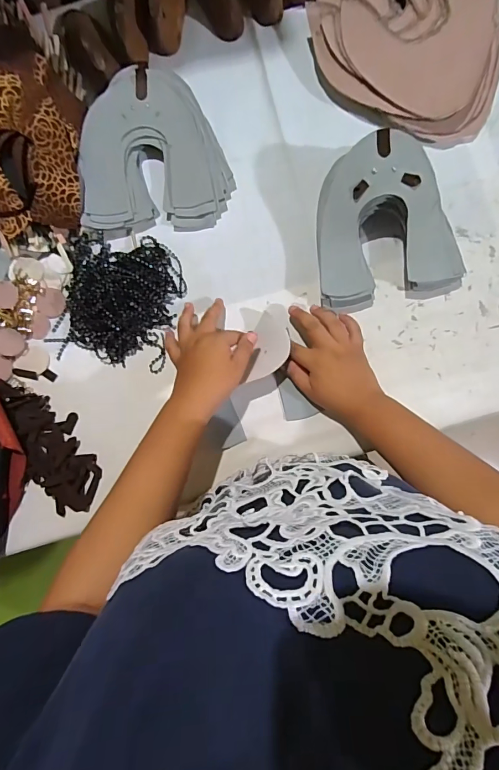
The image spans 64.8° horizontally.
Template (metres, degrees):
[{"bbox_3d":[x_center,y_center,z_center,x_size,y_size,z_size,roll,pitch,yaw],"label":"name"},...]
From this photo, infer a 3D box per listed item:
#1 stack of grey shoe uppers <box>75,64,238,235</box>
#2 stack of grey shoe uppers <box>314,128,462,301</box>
[{"bbox_3d":[-0.118,-0.294,0.493,0.178,0.032,0.188,-4,85,2],"label":"stack of grey shoe uppers"},{"bbox_3d":[0.155,-0.183,0.446,0.156,0.086,0.149,-9,84,2],"label":"stack of grey shoe uppers"}]

